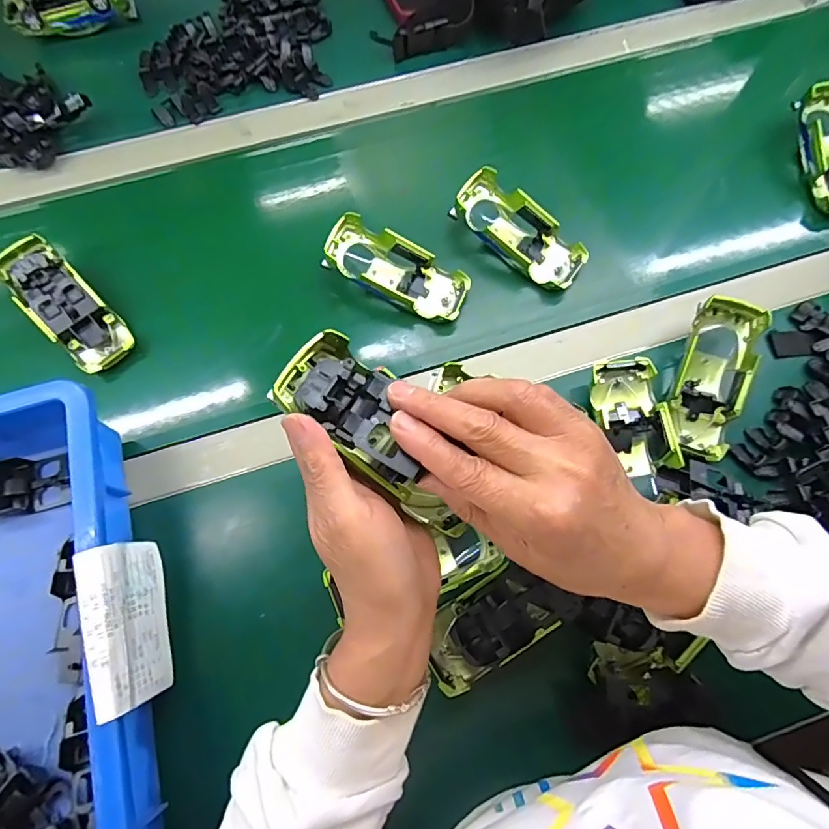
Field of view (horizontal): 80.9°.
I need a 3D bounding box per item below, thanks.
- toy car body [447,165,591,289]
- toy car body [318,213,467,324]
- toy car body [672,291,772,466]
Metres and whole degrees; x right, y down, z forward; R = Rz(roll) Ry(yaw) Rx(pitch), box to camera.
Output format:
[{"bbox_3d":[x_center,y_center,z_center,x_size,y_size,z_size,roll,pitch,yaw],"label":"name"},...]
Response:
[{"bbox_3d":[0.099,-0.172,0.462,0.133,0.031,0.057,40,75,-1],"label":"toy car body"},{"bbox_3d":[-0.017,-0.131,0.454,0.133,0.038,0.056,27,72,-3],"label":"toy car body"},{"bbox_3d":[0.248,-0.029,0.413,0.055,0.048,0.134,17,86,7],"label":"toy car body"}]

